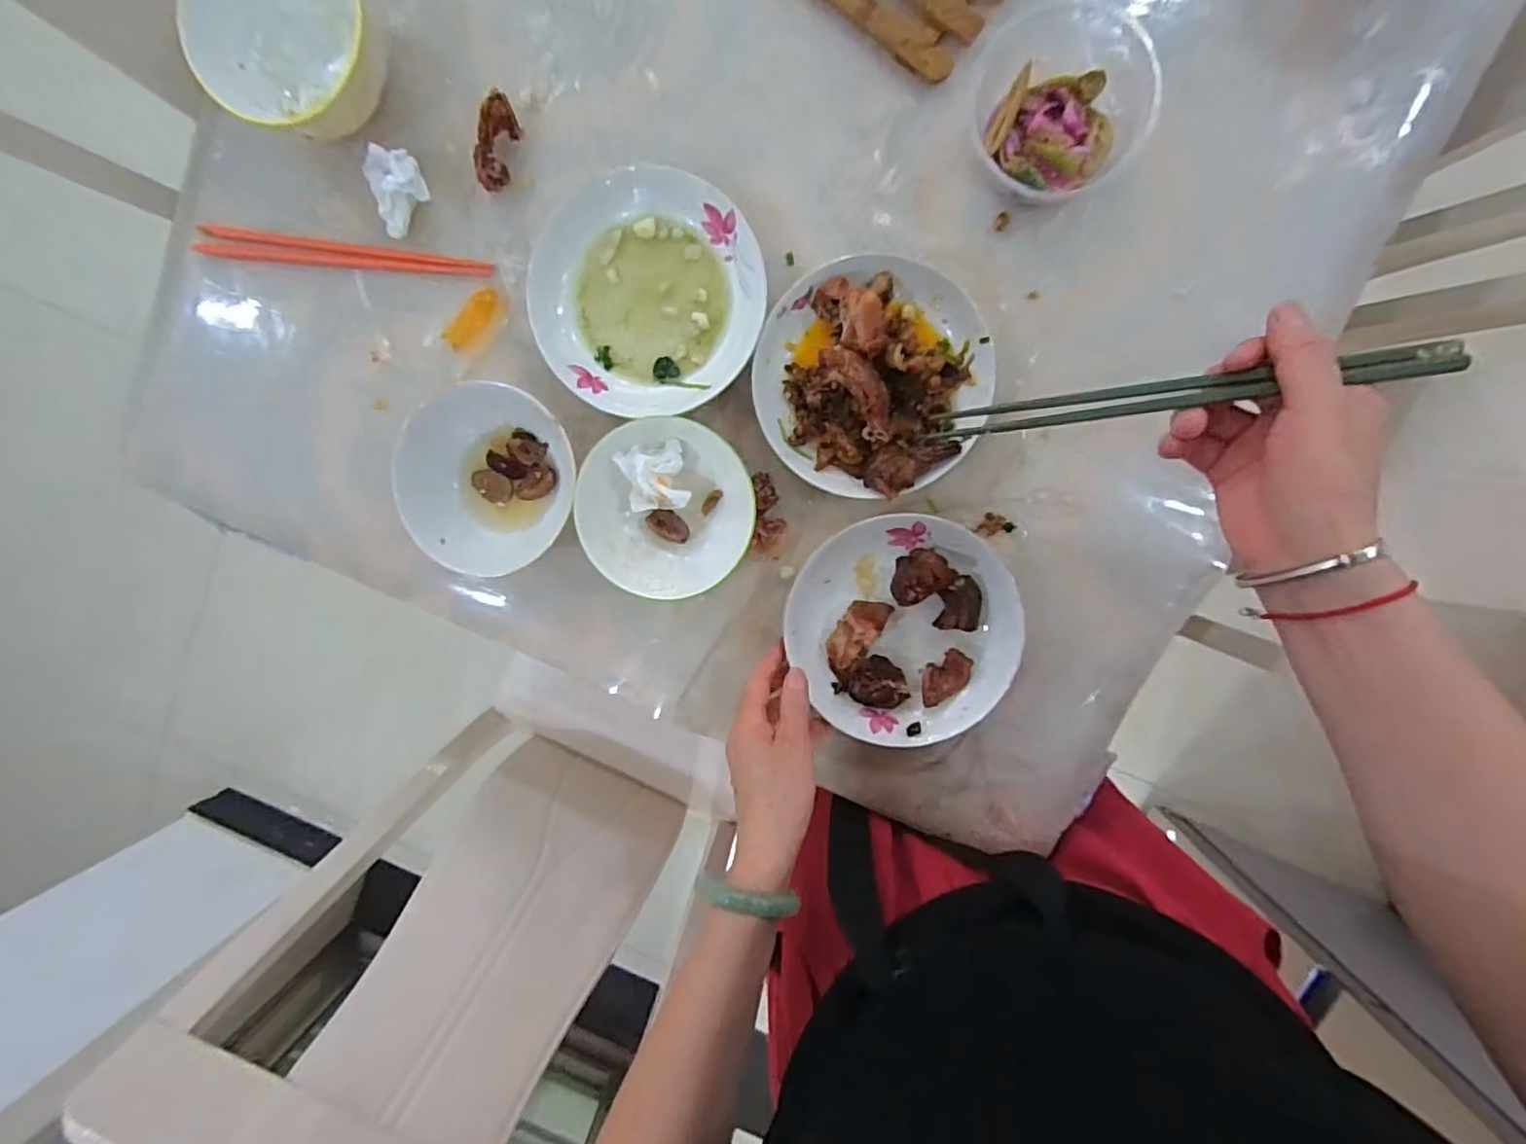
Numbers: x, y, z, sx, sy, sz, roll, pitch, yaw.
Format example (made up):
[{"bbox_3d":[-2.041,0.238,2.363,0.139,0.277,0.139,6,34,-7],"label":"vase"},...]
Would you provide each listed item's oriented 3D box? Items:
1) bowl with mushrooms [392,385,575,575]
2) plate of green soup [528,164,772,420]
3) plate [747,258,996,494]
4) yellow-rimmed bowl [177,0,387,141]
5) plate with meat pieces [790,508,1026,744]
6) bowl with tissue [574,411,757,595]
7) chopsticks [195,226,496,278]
[{"bbox_3d":[-0.202,-0.070,0.490,0.113,0.058,0.136,-10,97,6],"label":"bowl with mushrooms"},{"bbox_3d":[-0.084,-0.201,0.476,0.165,0.029,0.161,1,98,5],"label":"plate of green soup"},{"bbox_3d":[0.078,-0.137,0.462,0.159,0.045,0.159,1,98,5],"label":"plate"},{"bbox_3d":[-0.316,-0.360,0.444,0.121,0.068,0.113,1,98,5],"label":"yellow-rimmed bowl"},{"bbox_3d":[0.104,0.045,0.489,0.165,0.033,0.167,1,98,5],"label":"plate with meat pieces"},{"bbox_3d":[-0.068,-0.045,0.474,0.122,0.054,0.130,1,98,5],"label":"bowl with tissue"},{"bbox_3d":[-0.322,-0.247,0.501,0.232,0.009,0.023,6,98,4],"label":"chopsticks"}]

